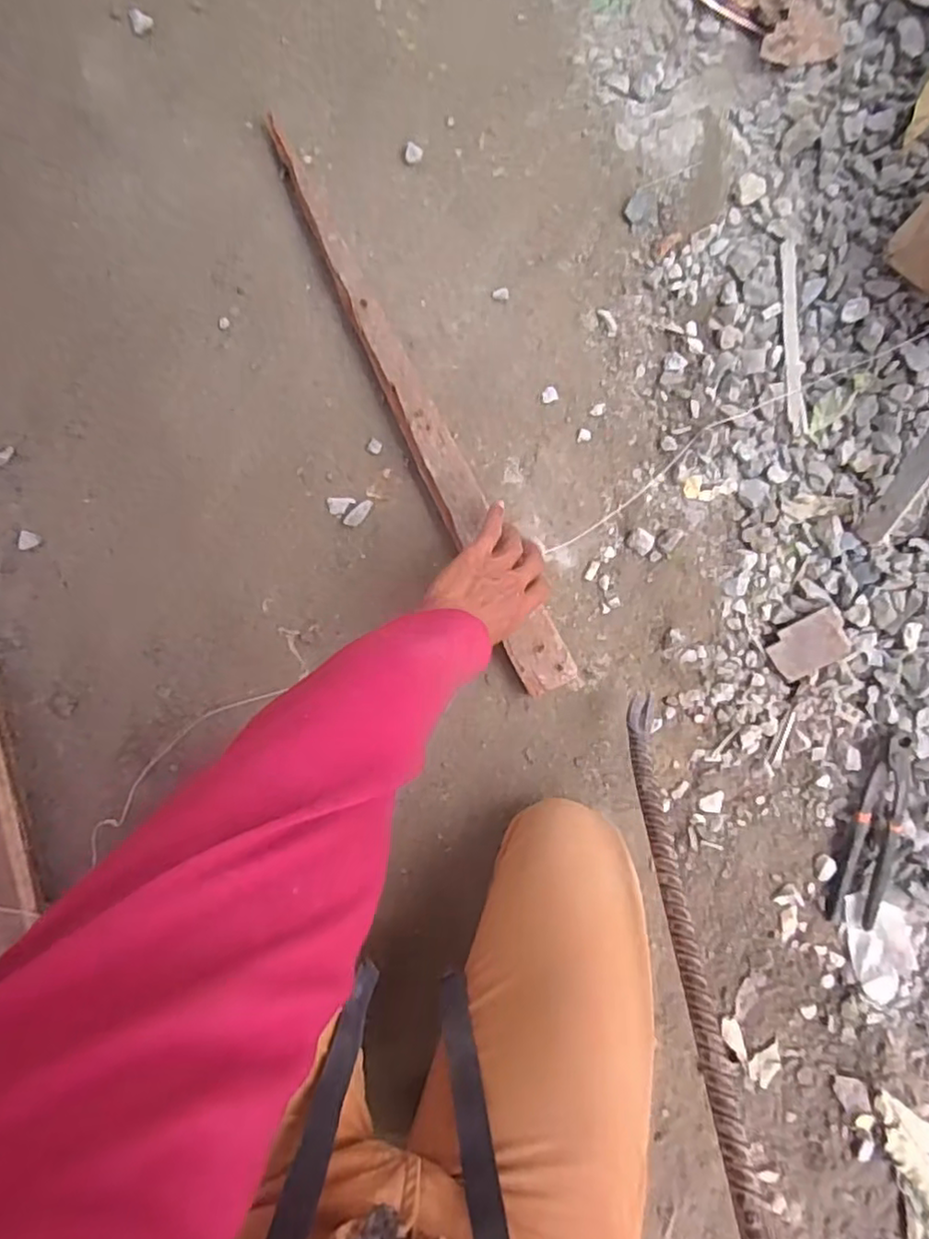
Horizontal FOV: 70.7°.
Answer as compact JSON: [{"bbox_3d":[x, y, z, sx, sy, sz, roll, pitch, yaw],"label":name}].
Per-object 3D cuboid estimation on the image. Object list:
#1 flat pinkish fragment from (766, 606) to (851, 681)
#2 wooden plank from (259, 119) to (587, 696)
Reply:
[{"bbox_3d":[0.359,0.027,0.679,0.075,0.013,0.054,-36,96,21],"label":"flat pinkish fragment"},{"bbox_3d":[-0.044,-0.195,0.651,0.051,0.027,0.593,-27,93,1],"label":"wooden plank"}]

